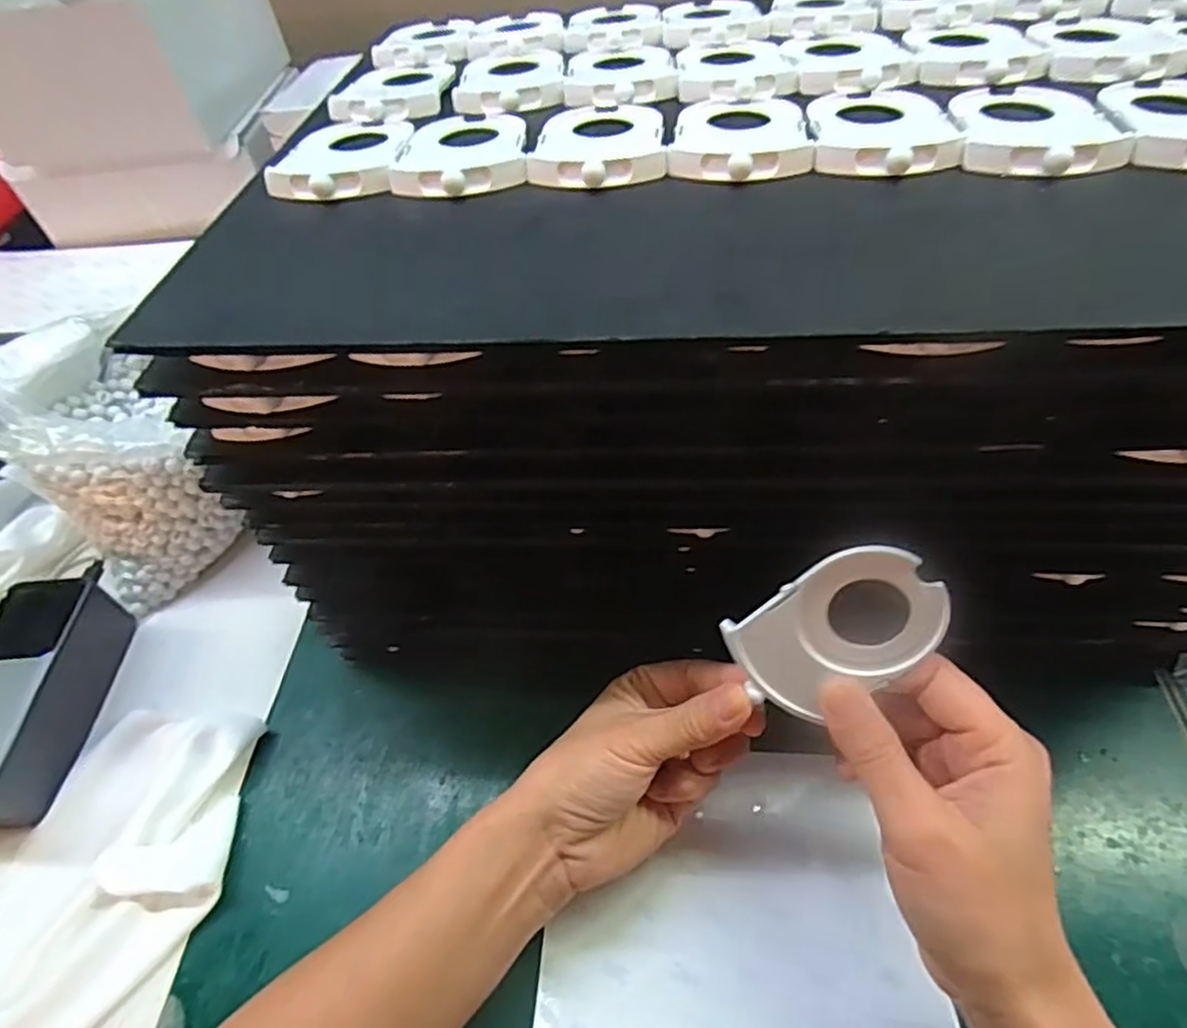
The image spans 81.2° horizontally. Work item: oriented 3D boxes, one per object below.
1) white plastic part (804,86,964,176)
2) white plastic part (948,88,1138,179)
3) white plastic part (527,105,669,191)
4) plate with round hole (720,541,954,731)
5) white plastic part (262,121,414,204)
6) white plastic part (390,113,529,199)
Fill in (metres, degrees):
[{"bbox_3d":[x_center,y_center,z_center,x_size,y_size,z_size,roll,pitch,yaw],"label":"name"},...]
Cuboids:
[{"bbox_3d":[0.123,-0.169,0.298,0.056,0.010,0.083,3,51,8],"label":"white plastic part"},{"bbox_3d":[0.180,-0.163,0.286,0.058,0.010,0.082,4,51,9],"label":"white plastic part"},{"bbox_3d":[0.003,-0.172,0.313,0.057,0.012,0.084,-1,51,5],"label":"white plastic part"},{"bbox_3d":[0.093,0.045,0.261,0.075,0.052,0.004,-37,6,19],"label":"plate with round hole"},{"bbox_3d":[-0.115,-0.171,0.327,0.057,0.012,0.084,1,51,7],"label":"white plastic part"},{"bbox_3d":[-0.062,-0.169,0.320,0.059,0.013,0.084,-8,51,-1],"label":"white plastic part"}]

